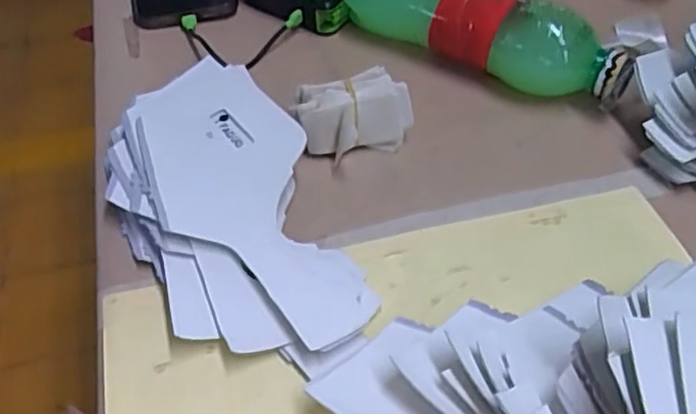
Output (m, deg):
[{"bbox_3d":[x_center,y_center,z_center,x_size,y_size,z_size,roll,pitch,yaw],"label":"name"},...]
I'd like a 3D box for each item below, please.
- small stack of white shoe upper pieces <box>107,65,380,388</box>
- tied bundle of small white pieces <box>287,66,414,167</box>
[{"bbox_3d":[-0.068,-0.001,0.382,0.112,0.036,0.219,-23,52,-18],"label":"small stack of white shoe upper pieces"},{"bbox_3d":[0.003,-0.056,0.429,0.070,0.039,0.044,-17,50,-13],"label":"tied bundle of small white pieces"}]

